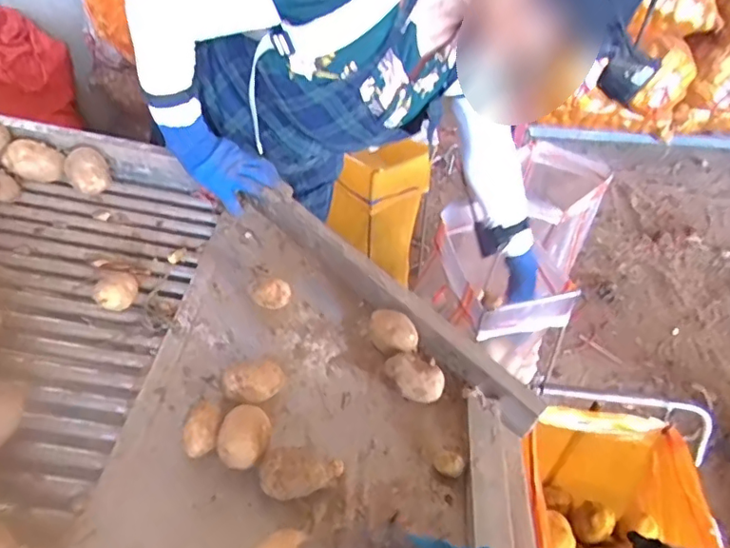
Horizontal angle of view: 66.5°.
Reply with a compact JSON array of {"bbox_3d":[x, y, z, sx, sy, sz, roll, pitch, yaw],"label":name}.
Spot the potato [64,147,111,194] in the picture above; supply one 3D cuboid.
[{"bbox_3d":[-0.412,-0.149,0.836,0.059,0.063,0.055,-27,10,4],"label":"potato"}]

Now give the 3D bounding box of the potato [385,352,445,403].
[{"bbox_3d":[0.059,0.124,0.659,0.039,0.047,0.067,-29,54,-32],"label":"potato"}]

